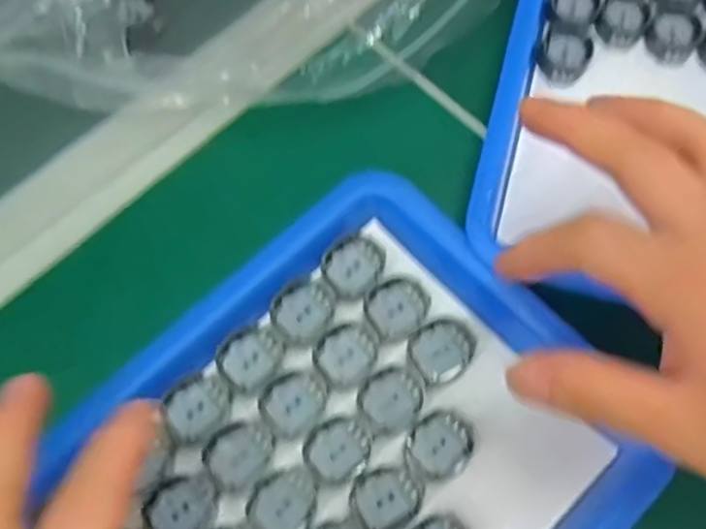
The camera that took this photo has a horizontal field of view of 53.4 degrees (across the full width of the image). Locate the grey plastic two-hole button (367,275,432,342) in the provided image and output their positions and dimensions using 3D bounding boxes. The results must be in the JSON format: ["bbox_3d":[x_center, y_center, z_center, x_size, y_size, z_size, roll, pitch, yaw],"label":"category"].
[{"bbox_3d":[0.019,0.018,0.301,0.026,0.004,0.024,1,69,-1],"label":"grey plastic two-hole button"}]

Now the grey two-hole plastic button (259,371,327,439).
[{"bbox_3d":[-0.023,0.057,0.288,0.027,0.007,0.024,-27,72,-11],"label":"grey two-hole plastic button"}]

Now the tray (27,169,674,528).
[{"bbox_3d":[-0.004,0.078,0.272,0.201,0.029,0.178,-40,75,-15],"label":"tray"}]

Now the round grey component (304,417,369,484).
[{"bbox_3d":[-0.006,0.074,0.281,0.026,0.005,0.023,-26,72,-11],"label":"round grey component"}]

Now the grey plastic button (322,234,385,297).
[{"bbox_3d":[0.000,0.000,0.306,0.024,0.005,0.026,1,69,-1],"label":"grey plastic button"}]

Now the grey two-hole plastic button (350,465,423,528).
[{"bbox_3d":[0.013,0.091,0.273,0.026,0.004,0.023,-25,71,-11],"label":"grey two-hole plastic button"}]

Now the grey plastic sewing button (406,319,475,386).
[{"bbox_3d":[0.038,0.035,0.295,0.027,0.006,0.023,-27,72,-12],"label":"grey plastic sewing button"}]

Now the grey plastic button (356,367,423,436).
[{"bbox_3d":[0.016,0.055,0.287,0.027,0.004,0.024,-27,72,-12],"label":"grey plastic button"}]

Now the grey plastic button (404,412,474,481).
[{"bbox_3d":[0.035,0.073,0.283,0.027,0.004,0.024,-16,70,-8],"label":"grey plastic button"}]

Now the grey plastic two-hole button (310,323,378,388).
[{"bbox_3d":[-0.003,0.038,0.294,0.026,0.004,0.025,1,69,-1],"label":"grey plastic two-hole button"}]

